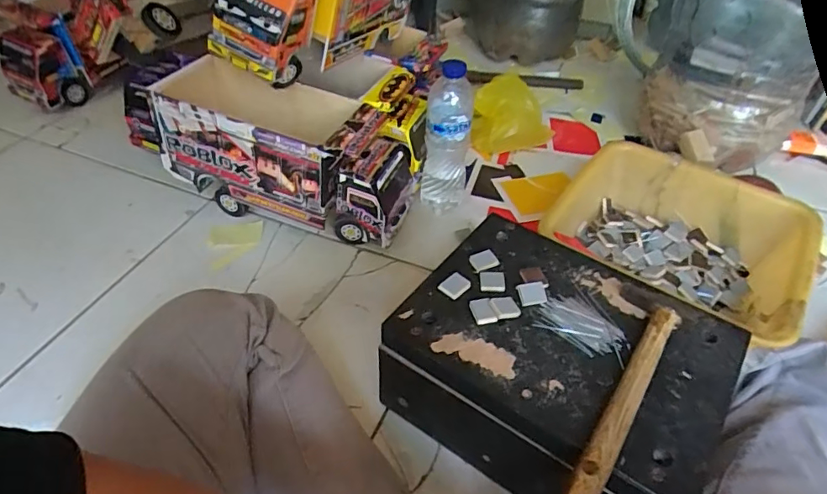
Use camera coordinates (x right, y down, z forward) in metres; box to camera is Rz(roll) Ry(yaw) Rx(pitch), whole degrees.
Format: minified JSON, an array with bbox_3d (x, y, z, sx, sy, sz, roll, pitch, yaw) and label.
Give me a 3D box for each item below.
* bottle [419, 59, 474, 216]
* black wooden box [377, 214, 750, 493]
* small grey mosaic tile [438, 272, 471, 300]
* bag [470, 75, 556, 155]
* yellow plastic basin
[{"bbox_3d":[0.047,-0.149,0.735,0.065,0.225,0.060,7,44,5],"label":"bottle"},{"bbox_3d":[0.132,0.125,0.512,0.281,0.147,0.217,27,49,24],"label":"black wooden box"},{"bbox_3d":[0.040,0.038,0.502,0.022,0.009,0.025,35,53,30],"label":"small grey mosaic tile"},{"bbox_3d":[0.168,-0.228,0.910,0.127,0.112,0.103,-21,49,-23],"label":"bag"},{"bbox_3d":[0.319,0.002,0.642,0.273,0.096,0.262,29,50,25],"label":"yellow plastic basin"}]

